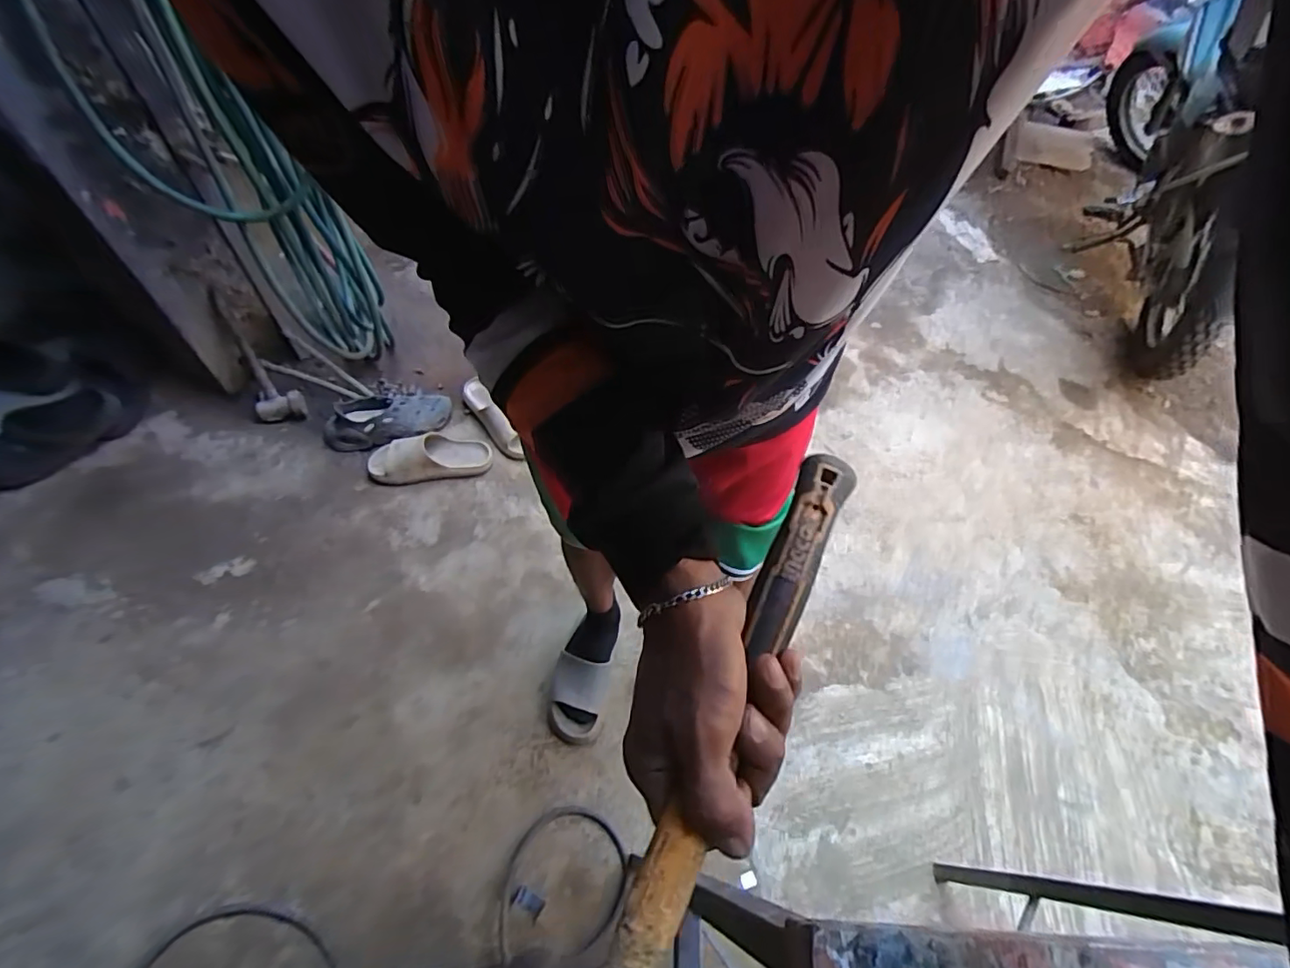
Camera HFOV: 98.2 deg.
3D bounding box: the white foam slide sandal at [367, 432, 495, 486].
[{"bbox_3d":[-0.554,-0.078,1.432,0.299,0.074,0.121,-8,57,-9],"label":"white foam slide sandal"}]

